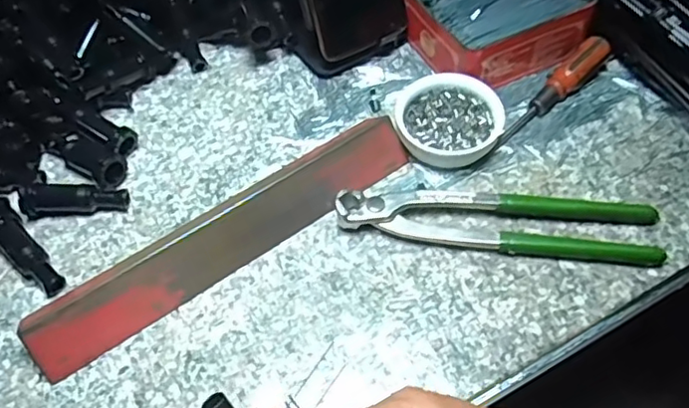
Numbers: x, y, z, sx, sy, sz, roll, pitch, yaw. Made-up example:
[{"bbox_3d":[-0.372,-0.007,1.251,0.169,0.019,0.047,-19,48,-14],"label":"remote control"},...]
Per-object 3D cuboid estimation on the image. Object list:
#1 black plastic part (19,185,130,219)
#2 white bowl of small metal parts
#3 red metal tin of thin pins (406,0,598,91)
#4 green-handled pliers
[{"bbox_3d":[-0.177,-0.002,0.410,0.065,0.021,0.015,-2,55,1],"label":"black plastic part"},{"bbox_3d":[0.071,-0.058,0.435,0.069,0.026,0.069,-1,55,1],"label":"white bowl of small metal parts"},{"bbox_3d":[0.116,-0.146,0.484,0.121,0.043,0.104,-25,58,-15],"label":"red metal tin of thin pins"},{"bbox_3d":[0.096,0.010,0.393,0.196,0.016,0.045,3,55,4],"label":"green-handled pliers"}]

